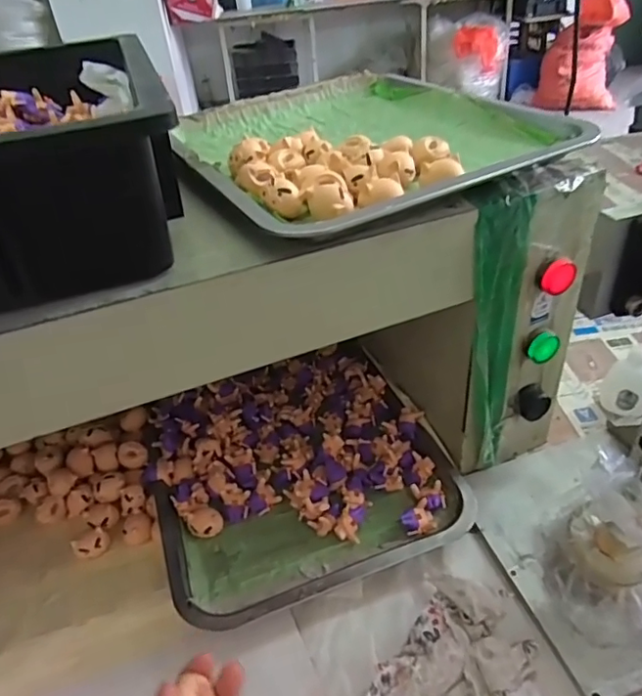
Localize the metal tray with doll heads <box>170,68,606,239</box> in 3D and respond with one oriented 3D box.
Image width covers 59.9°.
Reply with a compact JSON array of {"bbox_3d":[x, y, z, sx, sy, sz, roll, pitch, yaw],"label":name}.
[{"bbox_3d":[0.026,-0.176,0.464,0.270,0.035,0.314,-19,40,-20],"label":"metal tray with doll heads"}]

